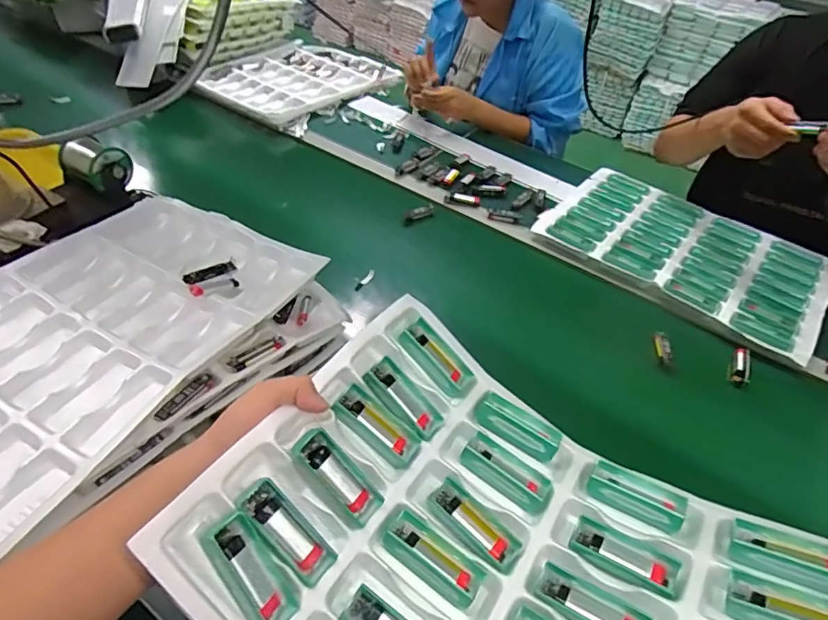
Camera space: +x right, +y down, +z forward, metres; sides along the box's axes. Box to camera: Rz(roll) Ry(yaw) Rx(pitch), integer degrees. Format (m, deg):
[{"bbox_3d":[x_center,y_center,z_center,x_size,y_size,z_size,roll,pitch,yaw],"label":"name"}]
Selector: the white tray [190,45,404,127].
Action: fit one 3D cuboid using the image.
[{"bbox_3d":[-0.275,-0.581,1.341,0.320,0.039,0.438,26,46,19],"label":"white tray"}]

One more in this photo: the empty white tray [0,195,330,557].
[{"bbox_3d":[-0.364,0.025,0.600,0.320,0.052,0.452,23,47,19],"label":"empty white tray"}]

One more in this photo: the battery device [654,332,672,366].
[{"bbox_3d":[0.358,0.054,0.760,0.017,0.011,0.056,5,43,-1],"label":"battery device"}]

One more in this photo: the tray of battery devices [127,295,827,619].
[{"bbox_3d":[0.078,0.188,0.374,0.418,0.082,0.310,28,47,22],"label":"tray of battery devices"}]

